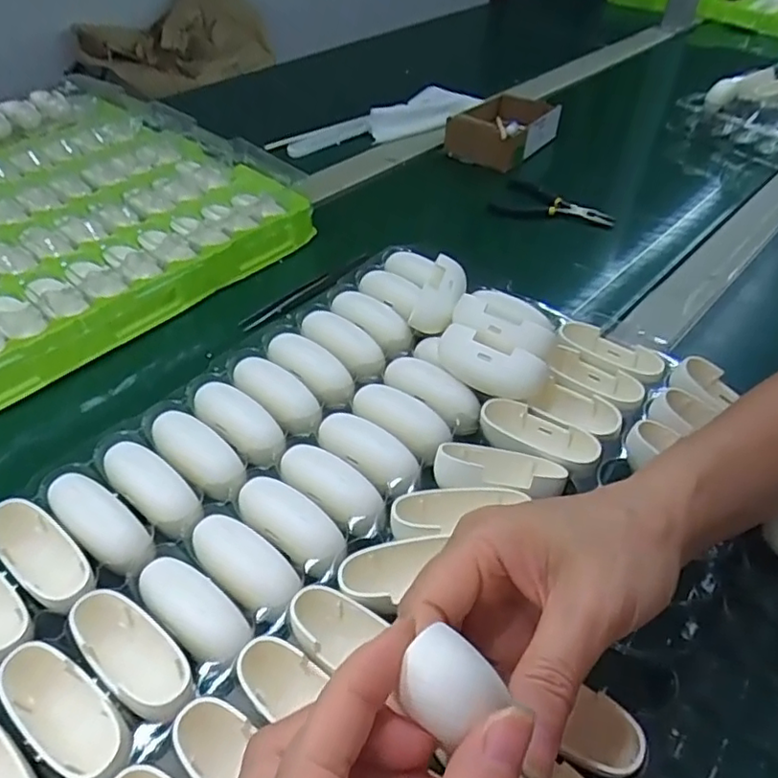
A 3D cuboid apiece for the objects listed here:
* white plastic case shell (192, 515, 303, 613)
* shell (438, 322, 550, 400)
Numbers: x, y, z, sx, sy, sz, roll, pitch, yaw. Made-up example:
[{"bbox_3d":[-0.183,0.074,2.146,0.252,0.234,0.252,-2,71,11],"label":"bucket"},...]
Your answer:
[{"bbox_3d":[-0.071,0.084,0.299,0.063,0.017,0.028,29,51,26],"label":"white plastic case shell"},{"bbox_3d":[0.059,-0.013,0.370,0.070,0.031,0.021,29,51,25],"label":"shell"}]

